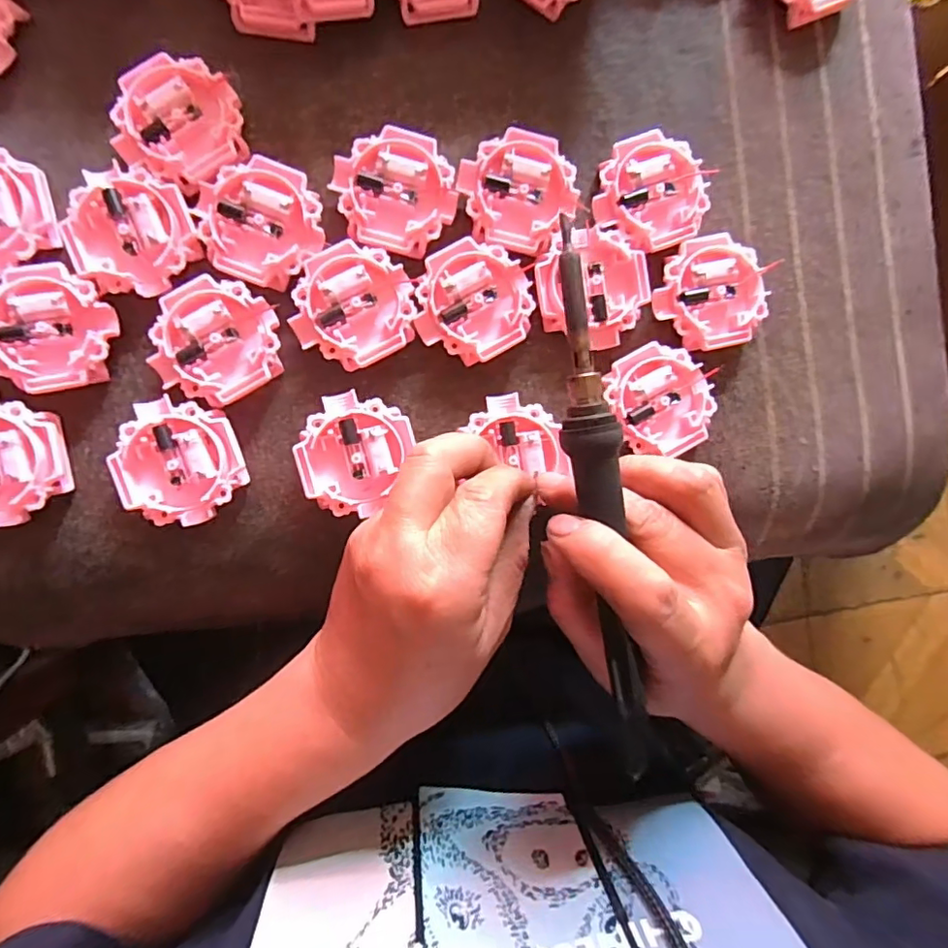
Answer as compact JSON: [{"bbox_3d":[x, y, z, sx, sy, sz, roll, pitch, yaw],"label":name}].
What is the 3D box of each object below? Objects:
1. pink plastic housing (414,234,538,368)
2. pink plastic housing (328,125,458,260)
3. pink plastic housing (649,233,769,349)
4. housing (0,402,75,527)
[{"bbox_3d":[-0.001,-0.079,0.261,0.054,0.015,0.051,0,90,-5],"label":"pink plastic housing"},{"bbox_3d":[-0.035,-0.127,0.258,0.052,0.017,0.052,0,90,-5],"label":"pink plastic housing"},{"bbox_3d":[0.114,-0.087,0.273,0.052,0.017,0.051,-13,91,-5],"label":"pink plastic housing"},{"bbox_3d":[-0.204,-0.006,0.241,0.049,0.015,0.054,-8,91,-5],"label":"housing"}]

